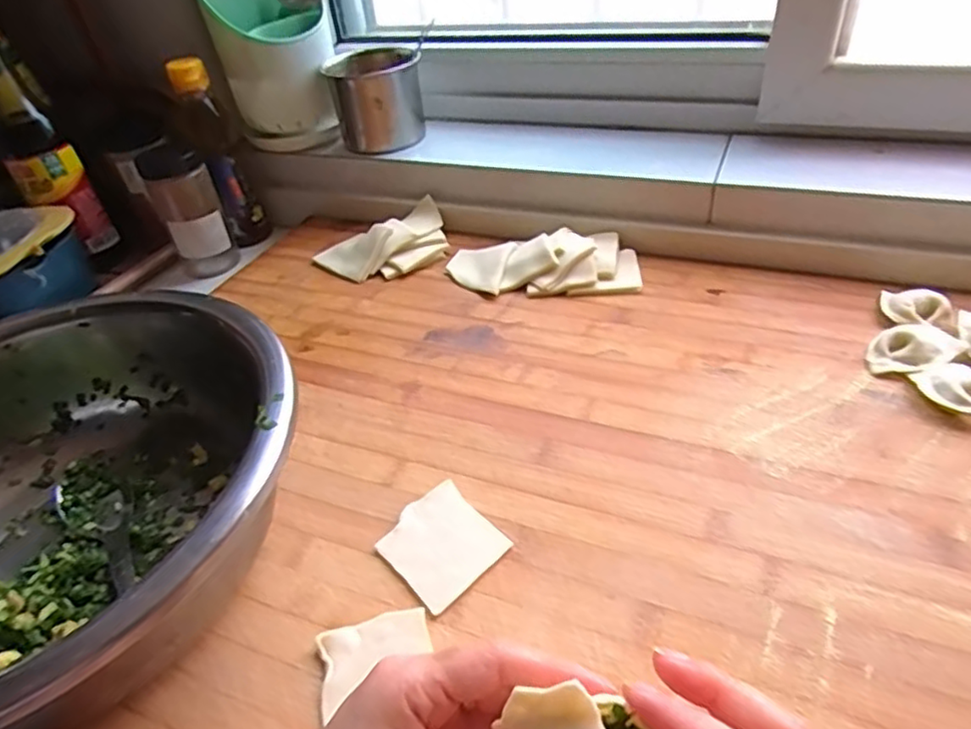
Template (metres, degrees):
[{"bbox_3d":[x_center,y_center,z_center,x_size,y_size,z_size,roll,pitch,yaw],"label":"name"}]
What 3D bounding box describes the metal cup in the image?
[{"bbox_3d":[-0.113,-0.272,0.658,0.083,0.089,0.081,-19,41,-13],"label":"metal cup"}]

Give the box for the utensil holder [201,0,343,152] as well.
[{"bbox_3d":[-0.206,-0.307,0.646,0.108,0.157,0.085,-15,41,-8],"label":"utensil holder"}]

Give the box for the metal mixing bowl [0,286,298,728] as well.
[{"bbox_3d":[-0.219,0.077,0.332,0.249,0.093,0.258,-5,40,4],"label":"metal mixing bowl"}]

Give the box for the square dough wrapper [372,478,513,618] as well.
[{"bbox_3d":[-0.024,0.097,0.347,0.054,0.004,0.061,-33,46,-26],"label":"square dough wrapper"}]

